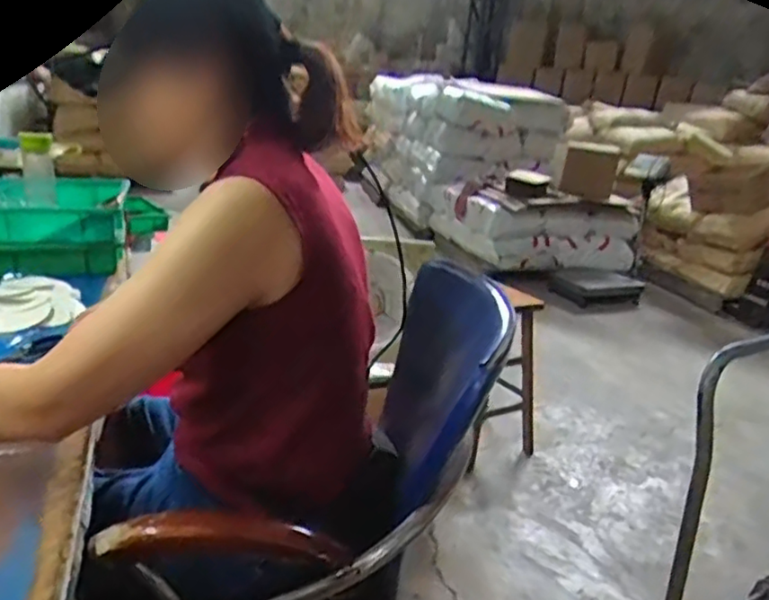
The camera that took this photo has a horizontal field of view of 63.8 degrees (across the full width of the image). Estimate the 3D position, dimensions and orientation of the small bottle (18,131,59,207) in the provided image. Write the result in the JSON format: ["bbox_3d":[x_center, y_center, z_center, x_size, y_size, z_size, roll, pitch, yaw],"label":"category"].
[{"bbox_3d":[-0.751,-0.285,1.343,0.059,0.150,0.055,-7,23,-31],"label":"small bottle"}]

